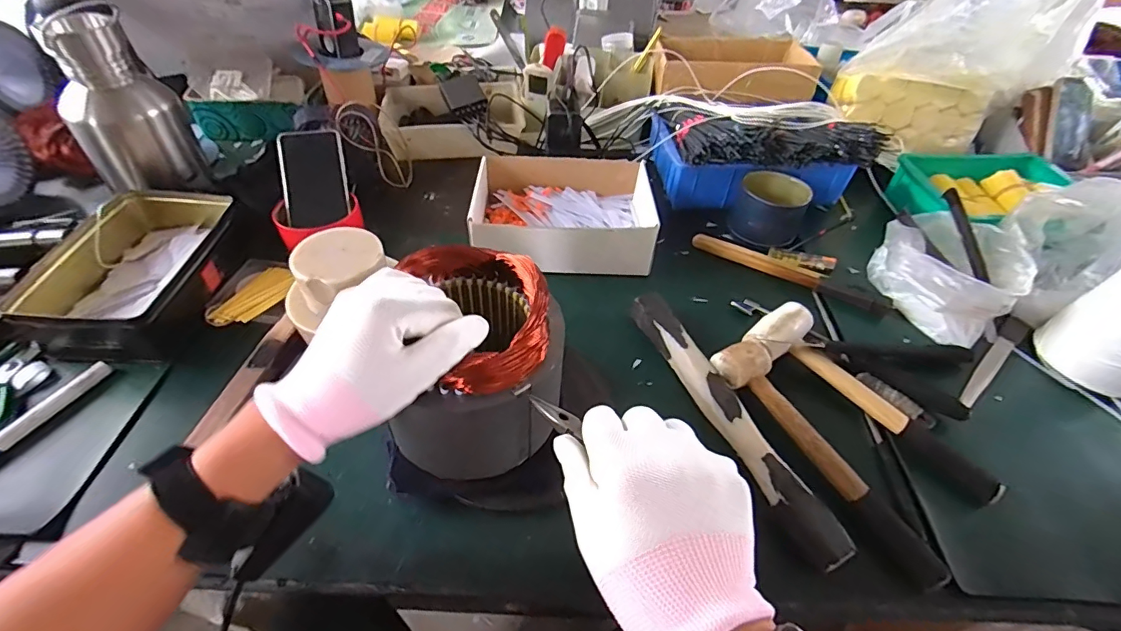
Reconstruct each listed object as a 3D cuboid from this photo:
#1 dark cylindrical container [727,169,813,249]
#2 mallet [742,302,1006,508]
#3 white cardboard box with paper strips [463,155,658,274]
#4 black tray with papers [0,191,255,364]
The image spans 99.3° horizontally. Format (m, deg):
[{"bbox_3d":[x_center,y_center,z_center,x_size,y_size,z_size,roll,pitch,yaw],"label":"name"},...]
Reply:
[{"bbox_3d":[0.308,-0.161,0.704,0.096,0.069,0.101,18,50,13],"label":"dark cylindrical container"},{"bbox_3d":[0.327,0.079,0.504,0.077,0.036,0.258,-34,58,-29],"label":"mallet"},{"bbox_3d":[0.004,-0.152,0.677,0.238,0.066,0.199,0,48,-3],"label":"white cardboard box with paper strips"},{"bbox_3d":[-0.485,-0.053,0.559,0.164,0.064,0.229,3,48,-1],"label":"black tray with papers"}]

